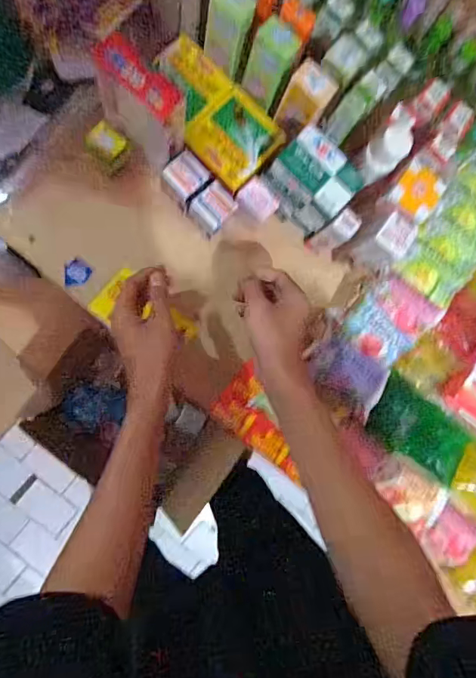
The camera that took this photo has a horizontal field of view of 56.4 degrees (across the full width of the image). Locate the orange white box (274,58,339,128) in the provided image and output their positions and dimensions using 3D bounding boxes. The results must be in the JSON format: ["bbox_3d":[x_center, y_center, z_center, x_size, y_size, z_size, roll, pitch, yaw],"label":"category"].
[{"bbox_3d":[0.078,-0.276,0.510,0.047,0.066,0.041,25,82,-6],"label":"orange white box"}]

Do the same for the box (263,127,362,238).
[{"bbox_3d":[0.088,-0.185,0.513,0.089,0.056,0.076,44,83,-6],"label":"box"}]

